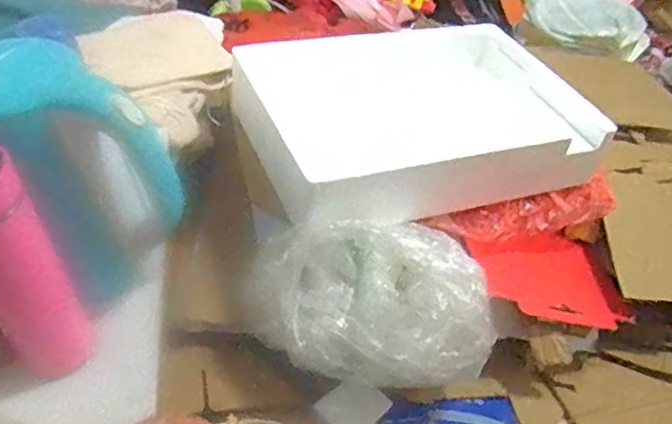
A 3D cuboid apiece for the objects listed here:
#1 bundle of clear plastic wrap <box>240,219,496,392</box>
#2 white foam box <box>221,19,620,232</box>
[{"bbox_3d":[0.035,0.101,0.748,0.285,0.124,0.175,2,44,0],"label":"bundle of clear plastic wrap"},{"bbox_3d":[0.119,-0.164,0.941,0.508,0.120,0.359,-16,47,-18],"label":"white foam box"}]

